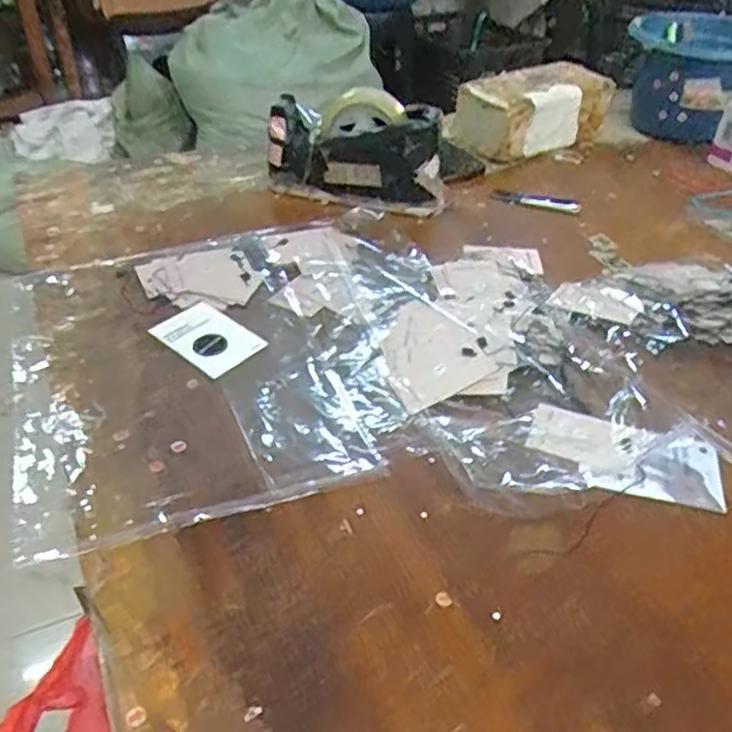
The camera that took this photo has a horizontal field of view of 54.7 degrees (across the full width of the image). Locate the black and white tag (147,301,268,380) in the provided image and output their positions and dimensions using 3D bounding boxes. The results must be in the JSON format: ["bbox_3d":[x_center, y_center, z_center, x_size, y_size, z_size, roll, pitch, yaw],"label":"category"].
[{"bbox_3d":[-0.142,-0.025,0.633,0.090,0.009,0.060,33,54,24],"label":"black and white tag"}]

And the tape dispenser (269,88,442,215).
[{"bbox_3d":[-0.011,-0.248,0.821,0.202,0.109,0.092,4,40,4],"label":"tape dispenser"}]

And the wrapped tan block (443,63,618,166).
[{"bbox_3d":[0.219,-0.339,0.952,0.225,0.093,0.094,-23,46,-27],"label":"wrapped tan block"}]

